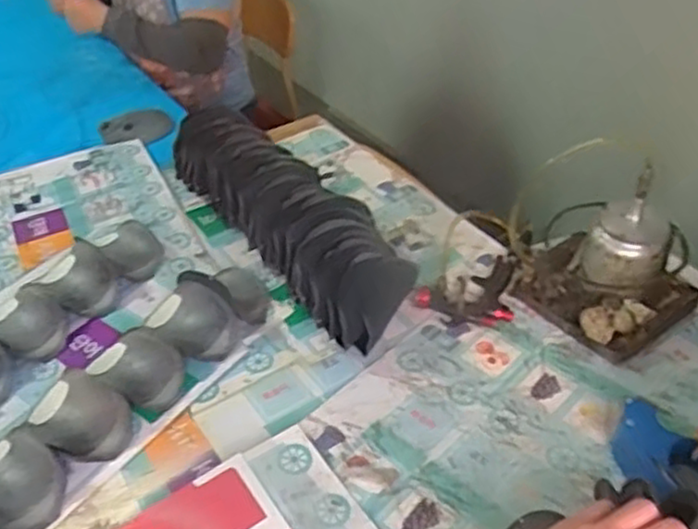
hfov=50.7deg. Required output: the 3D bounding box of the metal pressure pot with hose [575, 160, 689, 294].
[{"bbox_3d":[0.398,-0.051,1.010,0.131,0.175,0.132,-1,40,1],"label":"metal pressure pot with hose"}]

